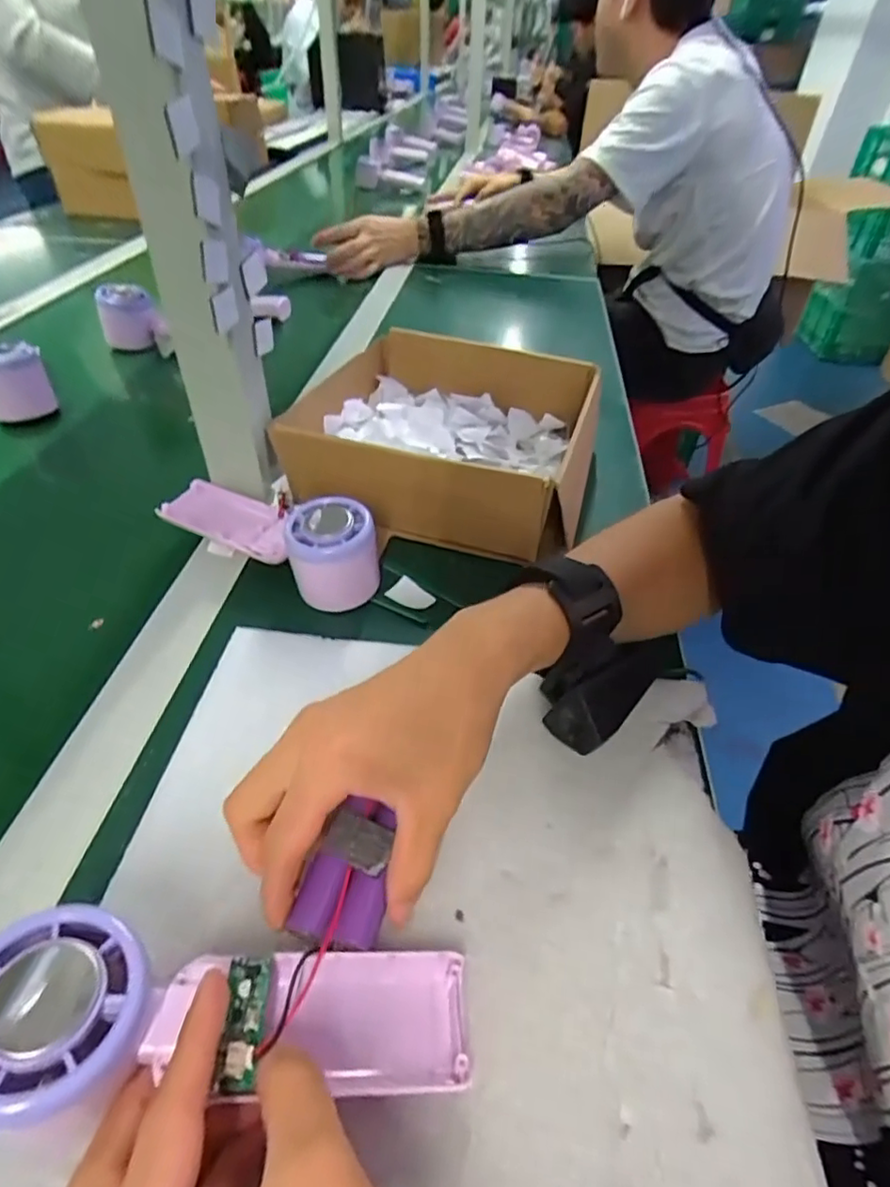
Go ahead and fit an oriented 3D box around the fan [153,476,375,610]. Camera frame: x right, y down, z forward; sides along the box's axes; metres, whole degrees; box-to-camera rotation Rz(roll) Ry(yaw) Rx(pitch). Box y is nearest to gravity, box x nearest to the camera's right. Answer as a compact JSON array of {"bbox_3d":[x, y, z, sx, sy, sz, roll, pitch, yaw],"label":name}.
[{"bbox_3d":[-0.116,-0.045,0.405,0.171,0.053,0.060,26,48,22],"label":"fan"}]

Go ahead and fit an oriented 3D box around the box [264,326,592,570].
[{"bbox_3d":[0.003,-0.133,0.500,0.223,0.076,0.214,14,45,12],"label":"box"}]

